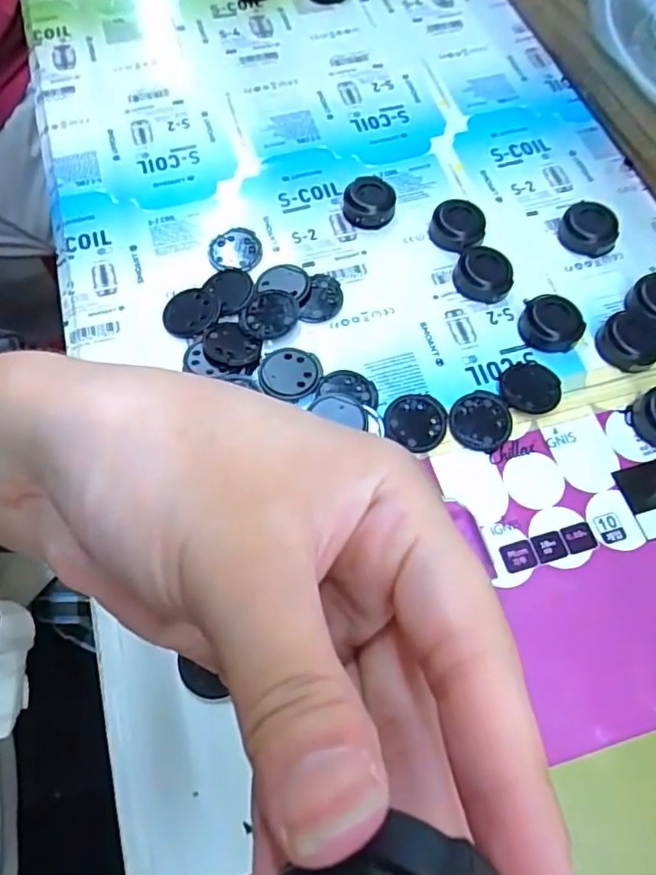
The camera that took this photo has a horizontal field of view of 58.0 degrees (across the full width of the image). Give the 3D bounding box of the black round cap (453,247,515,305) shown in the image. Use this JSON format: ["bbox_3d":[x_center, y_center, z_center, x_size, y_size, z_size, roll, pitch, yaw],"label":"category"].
[{"bbox_3d":[0.084,-0.088,0.319,0.031,0.010,0.030,0,65,0],"label":"black round cap"}]

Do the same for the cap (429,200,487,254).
[{"bbox_3d":[0.072,-0.117,0.331,0.029,0.015,0.028,0,65,0],"label":"cap"}]

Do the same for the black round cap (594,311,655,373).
[{"bbox_3d":[0.153,-0.049,0.299,0.030,0.011,0.030,0,65,0],"label":"black round cap"}]

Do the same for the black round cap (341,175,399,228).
[{"bbox_3d":[0.024,-0.135,0.339,0.029,0.016,0.028,0,65,0],"label":"black round cap"}]

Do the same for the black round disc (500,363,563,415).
[{"bbox_3d":[0.101,-0.025,0.293,0.029,0.004,0.027,0,65,0],"label":"black round disc"}]

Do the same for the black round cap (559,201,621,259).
[{"bbox_3d":[0.146,-0.117,0.331,0.030,0.013,0.028,0,65,0],"label":"black round cap"}]

